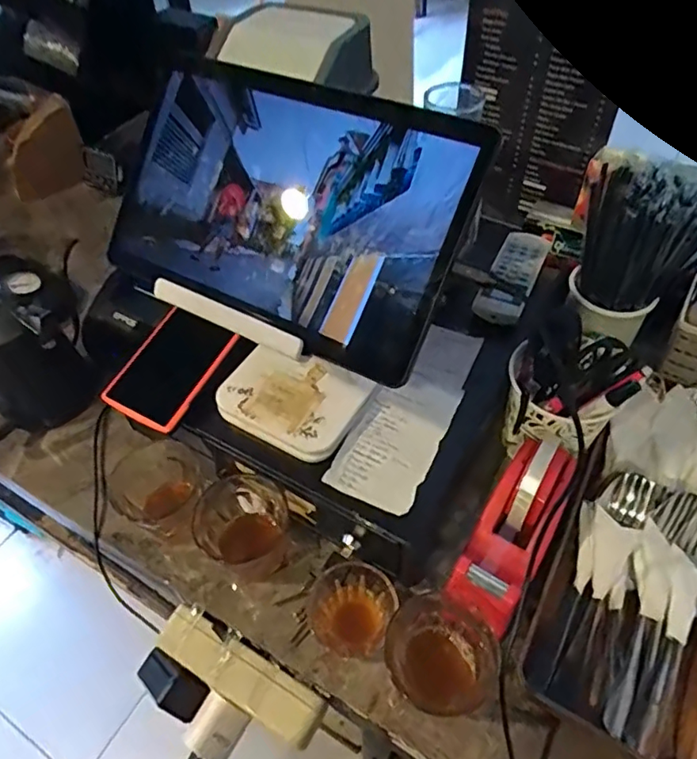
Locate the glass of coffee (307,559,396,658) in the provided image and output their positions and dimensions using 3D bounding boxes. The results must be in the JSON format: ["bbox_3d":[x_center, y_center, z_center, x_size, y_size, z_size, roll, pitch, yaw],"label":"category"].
[{"bbox_3d":[0.002,0.188,0.444,0.061,0.066,0.060,-2,51,2],"label":"glass of coffee"}]

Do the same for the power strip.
[{"bbox_3d":[-0.095,0.252,0.470,0.157,0.031,0.041,24,56,21],"label":"power strip"}]

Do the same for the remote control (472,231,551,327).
[{"bbox_3d":[0.170,-0.107,0.569,0.046,0.022,0.123,21,55,19],"label":"remote control"}]

